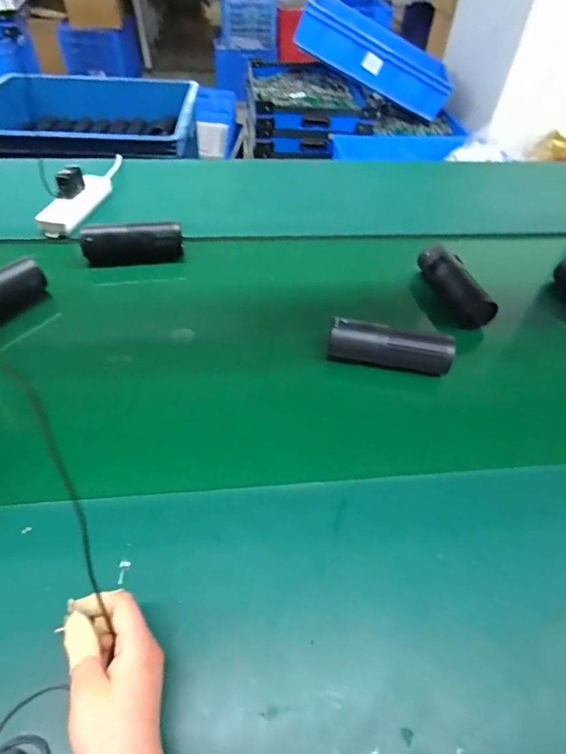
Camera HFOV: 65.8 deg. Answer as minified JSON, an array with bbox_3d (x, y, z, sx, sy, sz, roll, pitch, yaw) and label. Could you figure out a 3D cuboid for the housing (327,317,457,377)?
[{"bbox_3d":[0.142,-0.040,0.594,0.169,0.047,0.046,6,48,2],"label":"housing"}]

